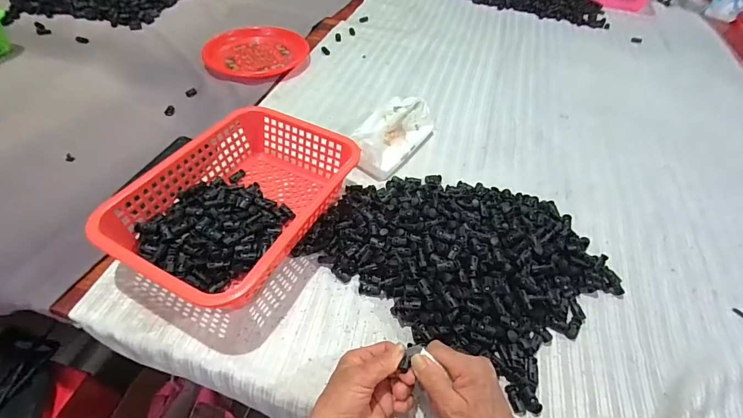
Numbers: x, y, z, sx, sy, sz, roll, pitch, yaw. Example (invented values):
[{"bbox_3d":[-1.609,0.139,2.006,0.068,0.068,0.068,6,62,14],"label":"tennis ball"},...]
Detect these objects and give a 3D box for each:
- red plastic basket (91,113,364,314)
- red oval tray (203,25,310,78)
[{"bbox_3d":[-0.172,-0.010,0.496,0.213,0.077,0.294,24,53,14],"label":"red plastic basket"},{"bbox_3d":[-0.253,-0.347,0.812,0.222,0.039,0.146,-5,51,-9],"label":"red oval tray"}]

